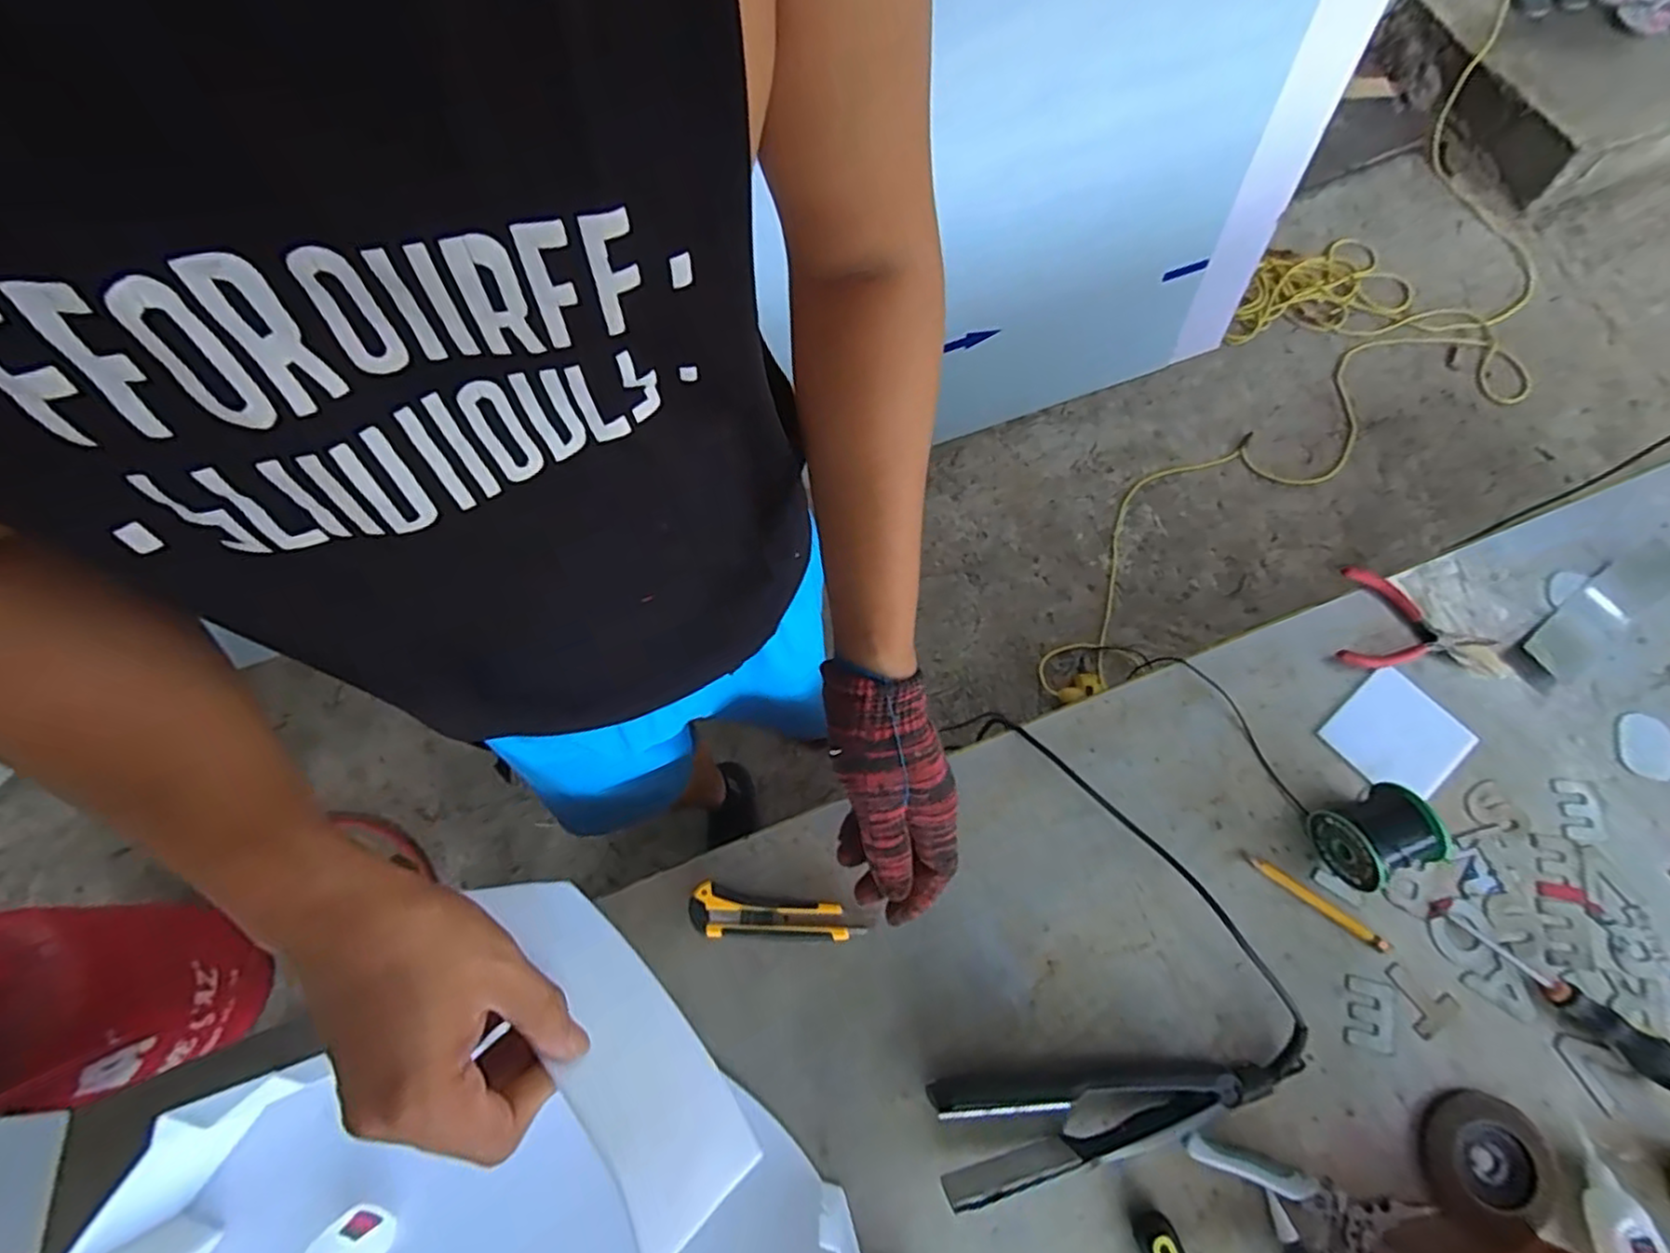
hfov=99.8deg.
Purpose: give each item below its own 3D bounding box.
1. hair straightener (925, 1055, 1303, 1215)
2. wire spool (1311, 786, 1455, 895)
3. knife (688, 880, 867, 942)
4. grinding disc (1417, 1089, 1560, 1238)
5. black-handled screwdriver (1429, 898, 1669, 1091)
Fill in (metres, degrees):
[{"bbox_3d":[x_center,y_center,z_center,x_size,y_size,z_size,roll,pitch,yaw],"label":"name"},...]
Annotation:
[{"bbox_3d":[0.222,0.373,0.552,0.290,0.063,0.078,-9,73,-2],"label":"hair straightener"},{"bbox_3d":[0.464,0.180,0.605,0.072,0.066,0.069,-21,73,-6],"label":"wire spool"},{"bbox_3d":[-0.052,0.252,0.616,0.148,0.016,0.040,4,72,2],"label":"knife"},{"bbox_3d":[0.516,0.424,0.557,0.096,0.006,0.091,0,72,0],"label":"grinding disc"},{"bbox_3d":[0.600,0.302,0.578,0.206,0.032,0.027,40,77,12],"label":"black-handled screwdriver"}]

